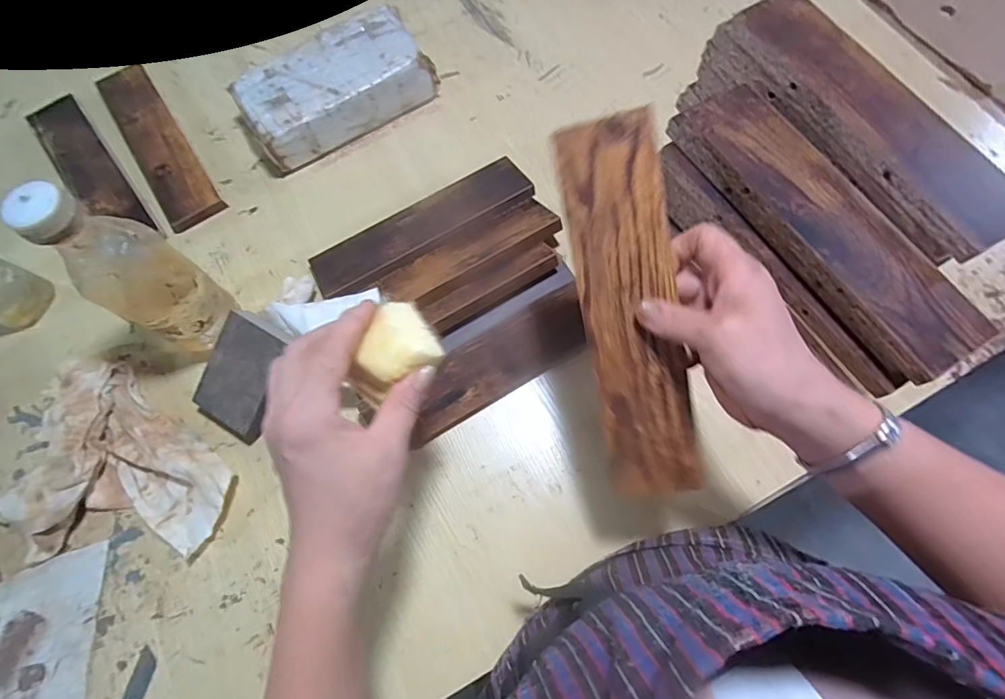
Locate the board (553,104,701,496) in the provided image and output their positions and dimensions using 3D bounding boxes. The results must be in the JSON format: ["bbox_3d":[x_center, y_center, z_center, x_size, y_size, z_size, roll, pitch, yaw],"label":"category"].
[{"bbox_3d":[0.084,-0.020,0.315,0.057,0.006,0.241,-9,102,14],"label":"board"}]

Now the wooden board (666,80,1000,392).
[{"bbox_3d":[0.229,-0.093,0.358,0.066,0.030,0.247,-30,74,-7],"label":"wooden board"}]

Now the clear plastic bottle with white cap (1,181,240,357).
[{"bbox_3d":[-0.295,-0.053,0.408,0.056,0.204,0.072,37,78,12],"label":"clear plastic bottle with white cap"}]

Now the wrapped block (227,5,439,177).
[{"bbox_3d":[-0.191,-0.298,0.562,0.206,0.065,0.101,-33,74,-10],"label":"wrapped block"}]

